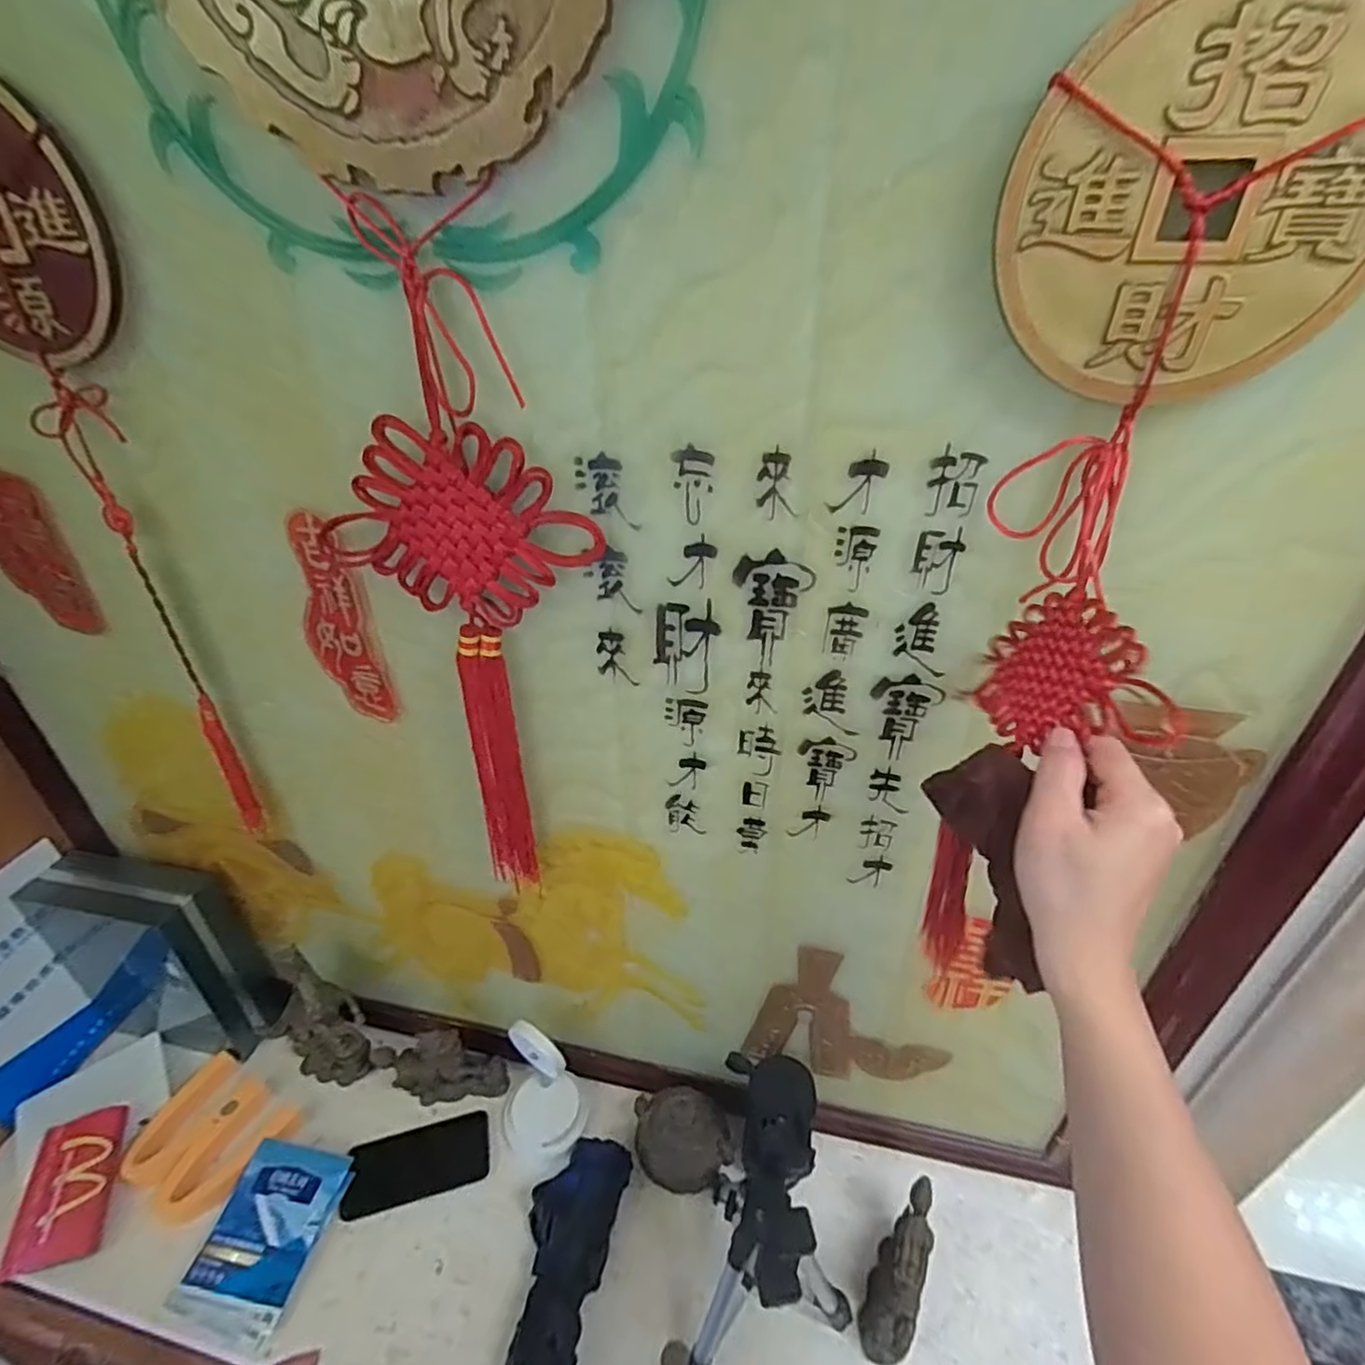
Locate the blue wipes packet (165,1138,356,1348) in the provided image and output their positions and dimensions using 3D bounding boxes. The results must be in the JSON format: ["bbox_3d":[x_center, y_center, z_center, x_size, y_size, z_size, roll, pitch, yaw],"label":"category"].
[{"bbox_3d":[-0.440,0.578,0.694,0.110,0.035,0.151,6,33,9],"label":"blue wipes packet"}]

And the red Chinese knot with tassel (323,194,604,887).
[{"bbox_3d":[-0.169,-0.043,0.527,0.197,0.512,0.032,9,34,14],"label":"red Chinese knot with tassel"}]

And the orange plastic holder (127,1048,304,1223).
[{"bbox_3d":[-0.562,0.540,0.781,0.148,0.040,0.136,18,36,25],"label":"orange plastic holder"}]

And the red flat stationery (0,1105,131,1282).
[{"bbox_3d":[-0.672,0.553,0.722,0.087,0.015,0.134,-4,60,-16],"label":"red flat stationery"}]

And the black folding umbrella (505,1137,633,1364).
[{"bbox_3d":[-0.131,0.596,0.654,0.085,0.047,0.255,8,33,13],"label":"black folding umbrella"}]

